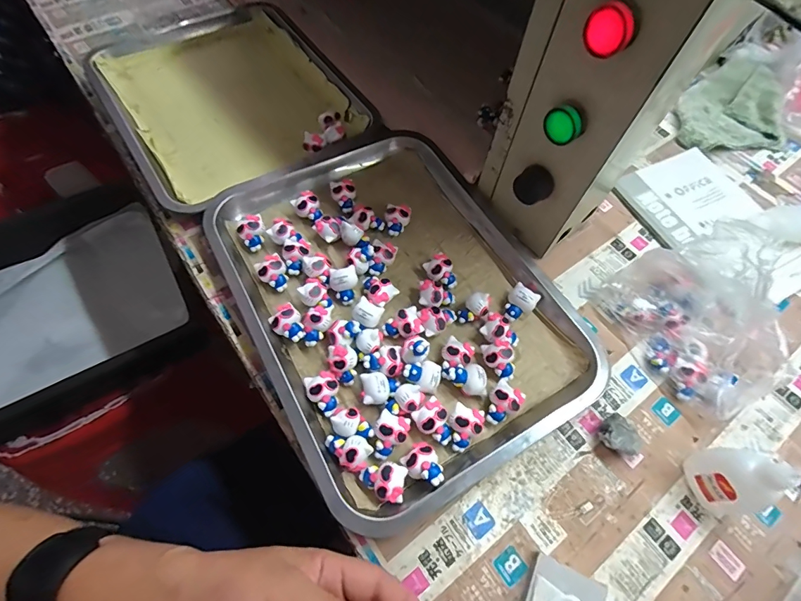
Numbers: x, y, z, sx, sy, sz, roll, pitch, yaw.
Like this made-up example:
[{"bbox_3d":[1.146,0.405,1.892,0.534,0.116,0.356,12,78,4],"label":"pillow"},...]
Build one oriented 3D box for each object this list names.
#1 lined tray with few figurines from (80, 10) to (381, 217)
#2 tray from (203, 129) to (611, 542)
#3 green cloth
[{"bbox_3d":[-0.221,-0.267,0.516,0.268,0.028,0.353,-31,69,-17],"label":"lined tray with few figurines"},{"bbox_3d":[-0.009,-0.012,0.379,0.270,0.027,0.358,-28,68,-16],"label":"tray"},{"bbox_3d":[0.453,-0.257,0.534,0.132,0.034,0.206,42,69,17],"label":"green cloth"}]

